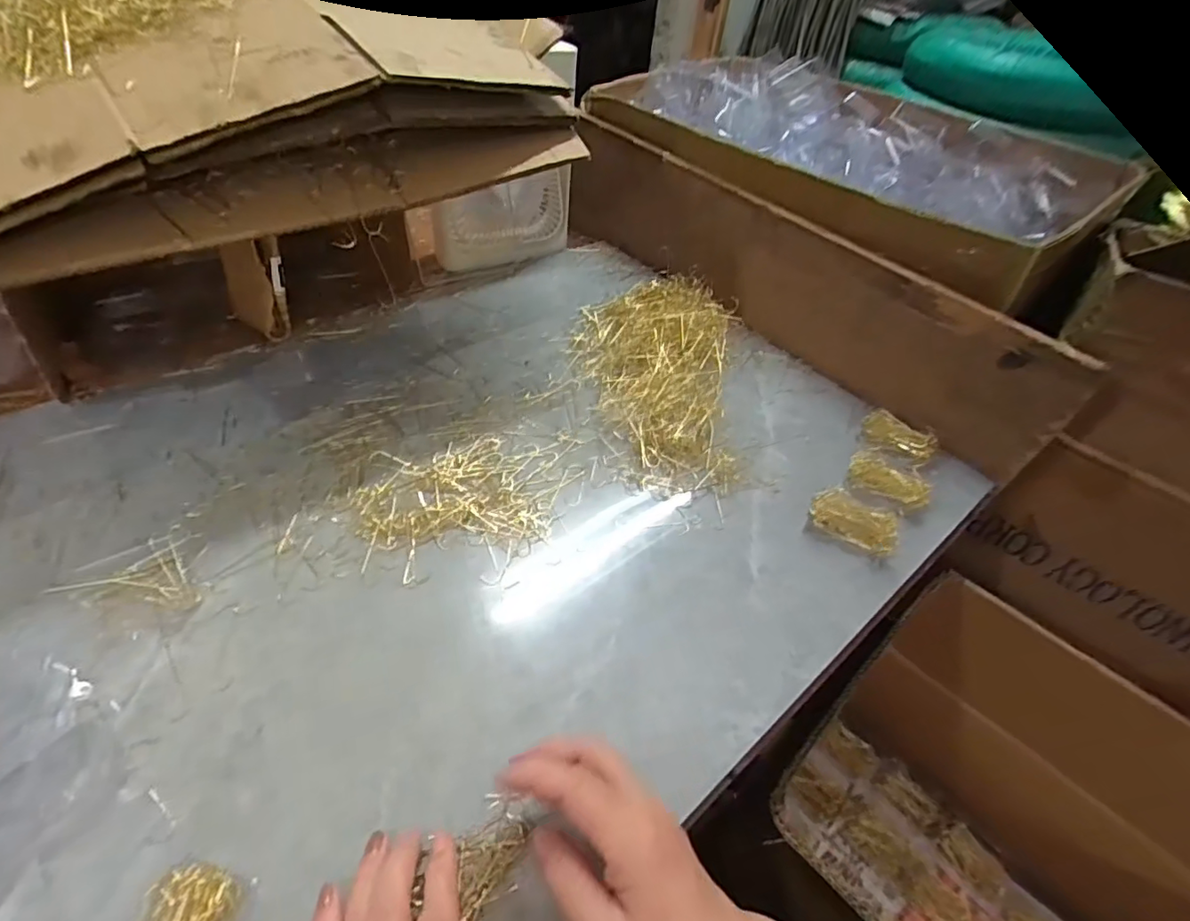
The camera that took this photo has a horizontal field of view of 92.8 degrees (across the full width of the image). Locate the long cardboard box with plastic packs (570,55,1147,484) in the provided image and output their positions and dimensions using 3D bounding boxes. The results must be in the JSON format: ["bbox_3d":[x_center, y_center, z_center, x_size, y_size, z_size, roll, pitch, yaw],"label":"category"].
[{"bbox_3d":[0.308,-0.317,0.737,0.356,0.213,0.660,-32,57,-33],"label":"long cardboard box with plastic packs"}]

